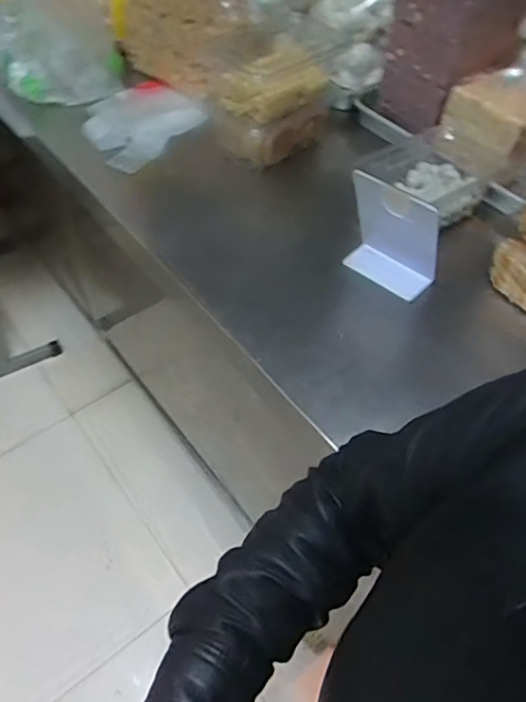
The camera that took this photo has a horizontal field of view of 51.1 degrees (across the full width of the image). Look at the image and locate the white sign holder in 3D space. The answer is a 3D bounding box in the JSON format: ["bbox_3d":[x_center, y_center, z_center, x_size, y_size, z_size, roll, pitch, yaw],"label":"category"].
[{"bbox_3d":[0.170,-0.146,0.701,0.120,0.160,0.058,31,58,20],"label":"white sign holder"}]

